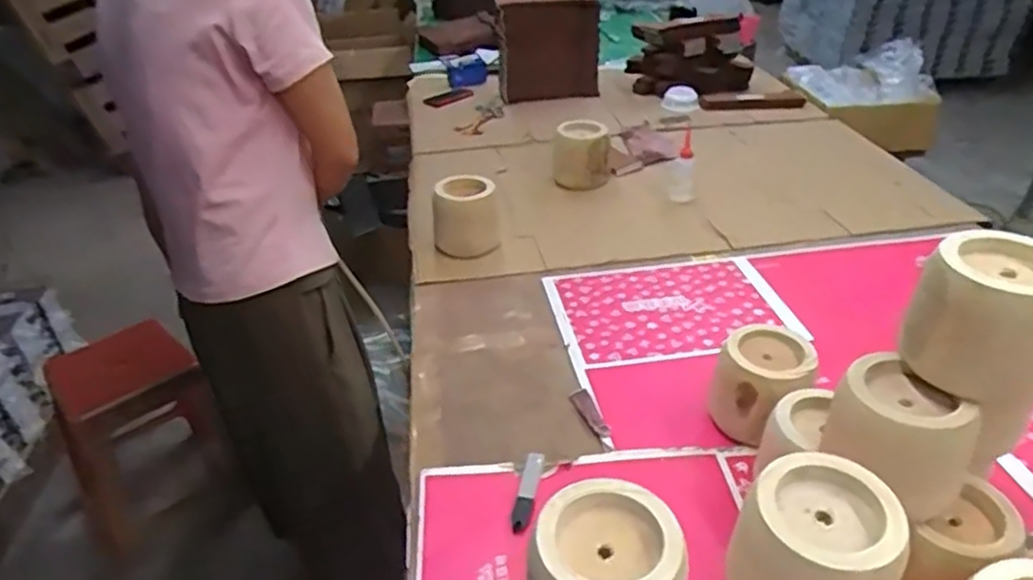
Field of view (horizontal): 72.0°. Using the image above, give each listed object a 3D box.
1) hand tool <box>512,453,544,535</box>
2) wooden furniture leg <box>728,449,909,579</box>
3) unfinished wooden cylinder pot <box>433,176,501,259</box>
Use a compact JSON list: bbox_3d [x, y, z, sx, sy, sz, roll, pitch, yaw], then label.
[{"bbox_3d":[0.014,0.269,0.953,0.026,0.010,0.138,4,33,10],"label":"hand tool"},{"bbox_3d":[0.262,0.231,0.635,0.126,0.119,0.118,10,36,17],"label":"wooden furniture leg"},{"bbox_3d":[-0.106,-0.144,1.475,0.129,0.154,0.120,-2,33,1],"label":"unfinished wooden cylinder pot"}]

